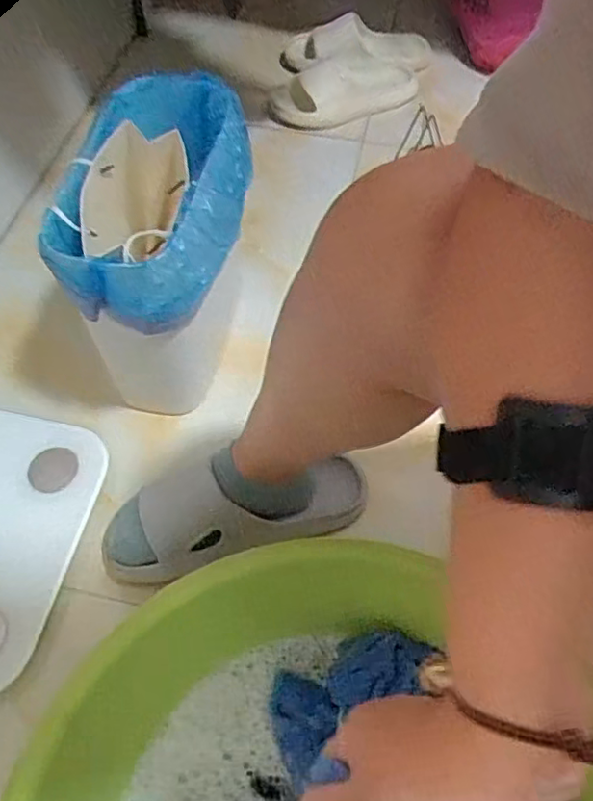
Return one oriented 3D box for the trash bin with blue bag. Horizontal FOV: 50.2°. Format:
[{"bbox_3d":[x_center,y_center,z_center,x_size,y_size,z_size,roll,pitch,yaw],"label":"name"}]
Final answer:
[{"bbox_3d":[-0.139,-0.151,0.715,0.170,0.278,0.280,2,58,1],"label":"trash bin with blue bag"}]

